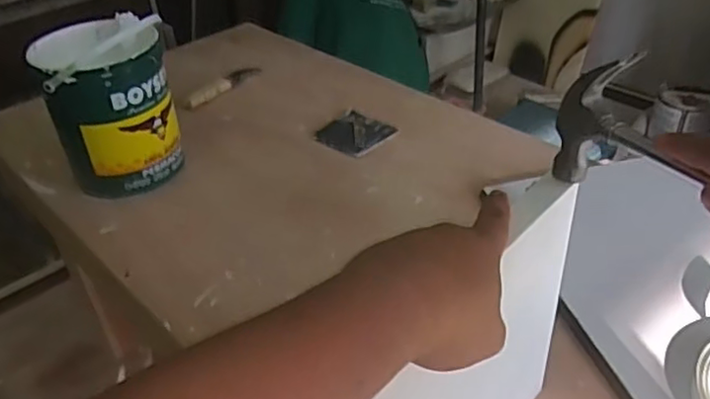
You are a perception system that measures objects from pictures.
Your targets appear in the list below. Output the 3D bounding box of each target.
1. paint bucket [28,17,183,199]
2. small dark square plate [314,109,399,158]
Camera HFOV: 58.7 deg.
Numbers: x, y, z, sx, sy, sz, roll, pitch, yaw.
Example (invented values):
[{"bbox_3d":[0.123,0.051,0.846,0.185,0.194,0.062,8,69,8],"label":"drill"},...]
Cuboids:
[{"bbox_3d":[-0.343,-0.133,0.905,0.154,0.221,0.164,-2,37,2],"label":"paint bucket"},{"bbox_3d":[-0.001,-0.106,1.018,0.104,0.007,0.104,24,45,32],"label":"small dark square plate"}]

